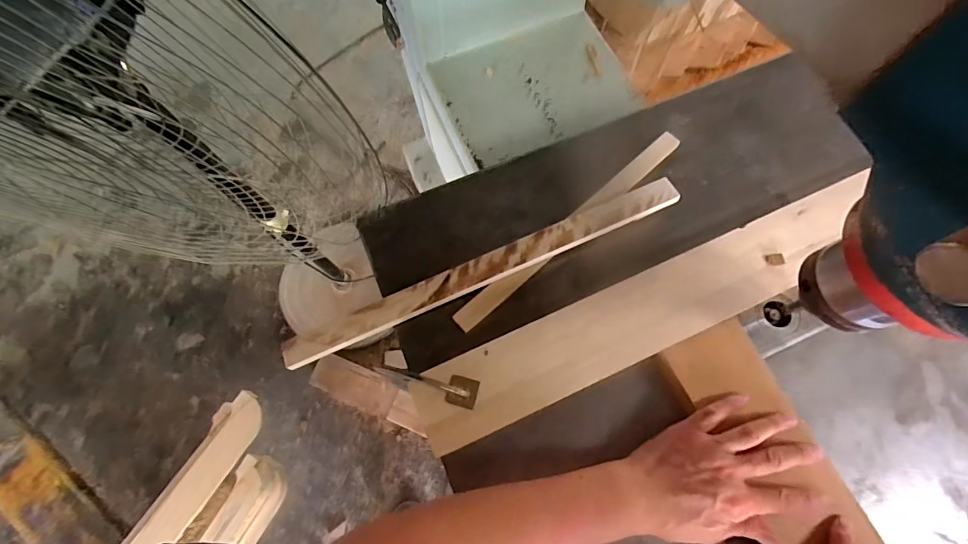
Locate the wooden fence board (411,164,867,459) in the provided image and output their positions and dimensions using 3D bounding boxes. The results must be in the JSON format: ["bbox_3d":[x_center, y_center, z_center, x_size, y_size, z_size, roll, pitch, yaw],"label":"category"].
[{"bbox_3d":[0.179,0.042,0.449,0.513,0.020,0.089,-22,72,-6],"label":"wooden fence board"}]

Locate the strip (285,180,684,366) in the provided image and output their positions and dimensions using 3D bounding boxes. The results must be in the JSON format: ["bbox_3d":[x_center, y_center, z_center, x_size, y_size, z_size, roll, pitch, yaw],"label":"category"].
[{"bbox_3d":[0.003,-0.002,0.475,0.461,0.013,0.037,-24,74,-4],"label":"strip"}]

